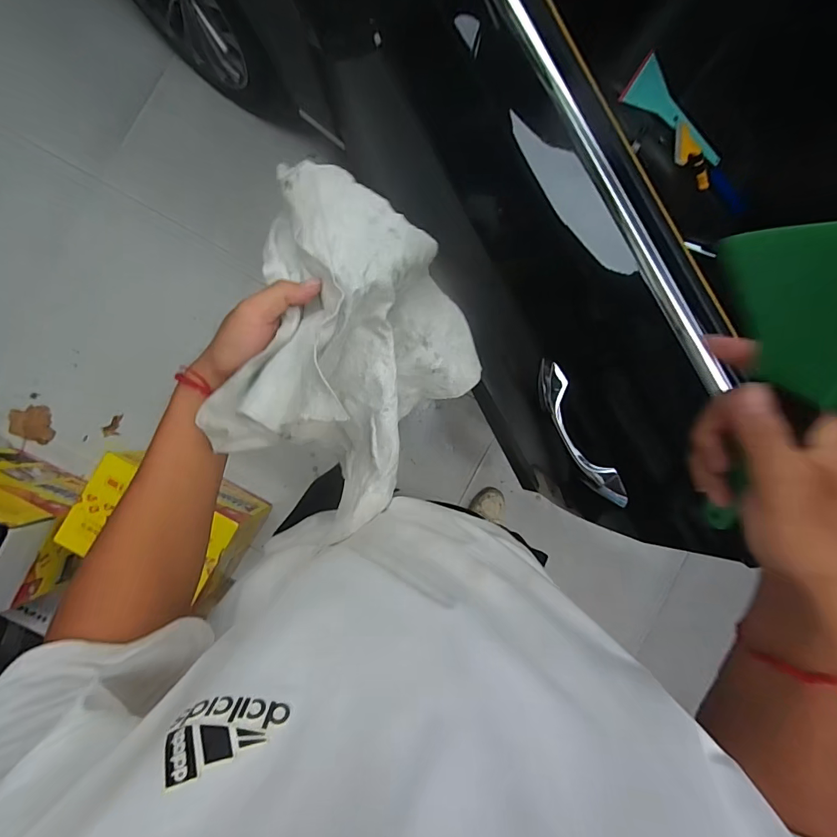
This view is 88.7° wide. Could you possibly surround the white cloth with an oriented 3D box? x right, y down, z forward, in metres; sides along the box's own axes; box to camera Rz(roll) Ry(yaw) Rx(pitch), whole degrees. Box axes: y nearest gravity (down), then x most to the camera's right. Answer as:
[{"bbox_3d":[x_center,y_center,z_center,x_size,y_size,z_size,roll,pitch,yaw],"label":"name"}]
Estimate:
[{"bbox_3d":[-0.065,-0.062,0.410,0.220,0.169,0.262,35,87,-1],"label":"white cloth"}]

